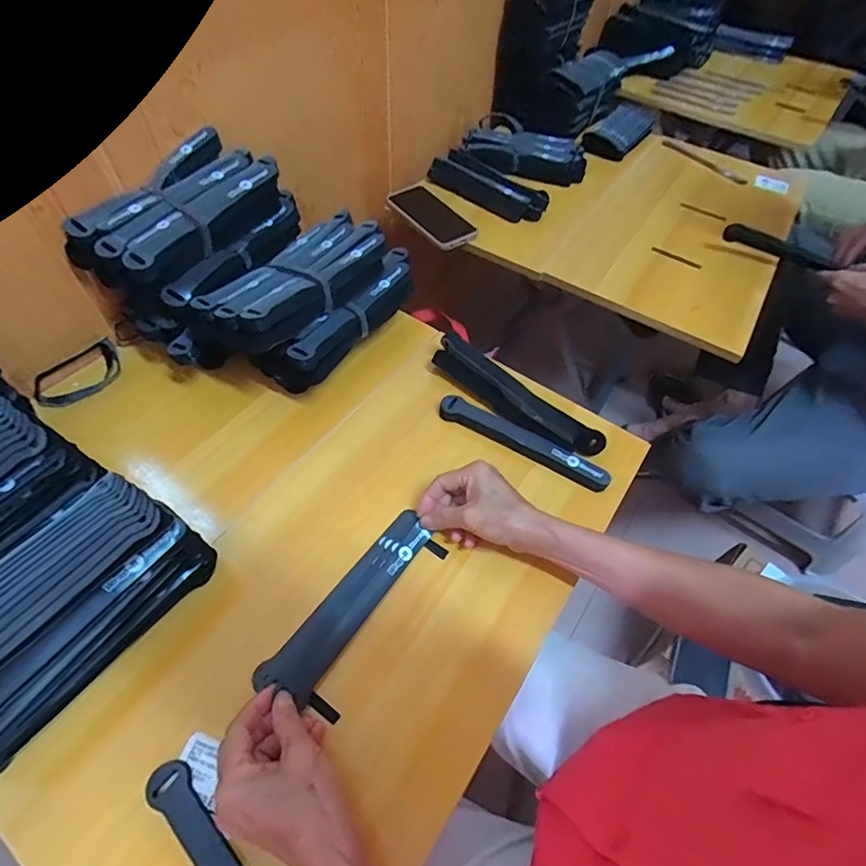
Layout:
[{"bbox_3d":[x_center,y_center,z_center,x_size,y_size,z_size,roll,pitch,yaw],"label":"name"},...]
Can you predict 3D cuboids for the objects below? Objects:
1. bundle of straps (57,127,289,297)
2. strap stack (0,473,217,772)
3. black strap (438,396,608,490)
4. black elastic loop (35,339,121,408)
[{"bbox_3d":[-0.268,-0.238,0.515,0.109,0.068,0.223,33,60,17],"label":"bundle of straps"},{"bbox_3d":[-0.280,0.140,0.355,0.083,0.103,0.199,31,59,16],"label":"strap stack"},{"bbox_3d":[0.097,0.009,0.520,0.198,0.020,0.025,27,58,14],"label":"black strap"},{"bbox_3d":[-0.409,-0.066,0.548,0.052,0.011,0.097,46,60,0],"label":"black elastic loop"}]

